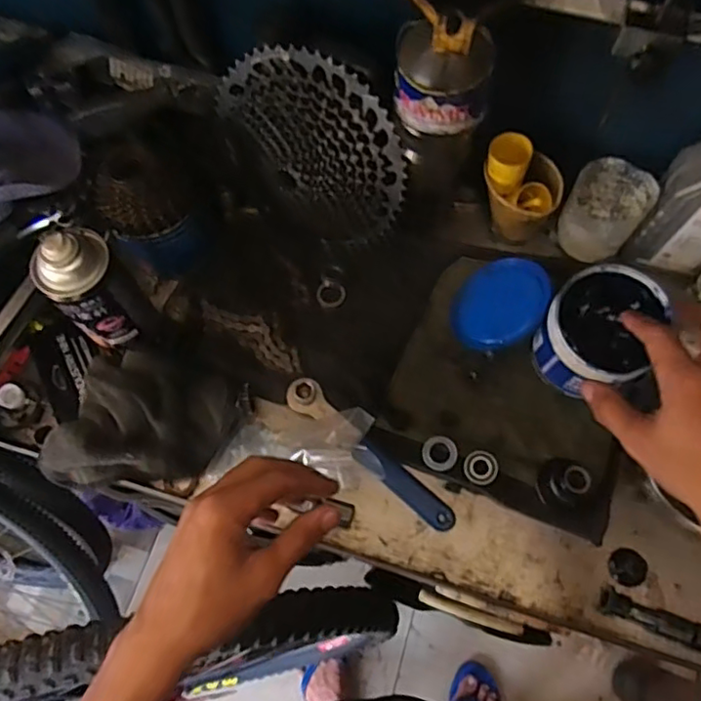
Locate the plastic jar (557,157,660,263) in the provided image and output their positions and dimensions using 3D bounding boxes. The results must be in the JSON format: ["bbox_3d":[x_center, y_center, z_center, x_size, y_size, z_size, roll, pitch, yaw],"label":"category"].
[{"bbox_3d":[0.251,-0.135,0.604,0.068,0.089,0.064,-1,69,2],"label":"plastic jar"}]

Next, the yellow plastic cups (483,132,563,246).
[{"bbox_3d":[0.166,-0.152,0.604,0.080,0.109,0.057,19,71,9],"label":"yellow plastic cups"}]

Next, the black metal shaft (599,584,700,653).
[{"bbox_3d":[0.265,0.230,0.511,0.108,0.021,0.022,21,71,10],"label":"black metal shaft"}]

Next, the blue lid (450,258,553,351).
[{"bbox_3d":[0.147,-0.048,0.596,0.094,0.008,0.092,-13,63,26],"label":"blue lid"}]

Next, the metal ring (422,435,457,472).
[{"bbox_3d":[0.083,0.096,0.565,0.032,0.004,0.032,-1,69,2],"label":"metal ring"}]

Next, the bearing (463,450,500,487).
[{"bbox_3d":[0.121,0.108,0.559,0.030,0.004,0.030,-1,69,2],"label":"bearing"}]

